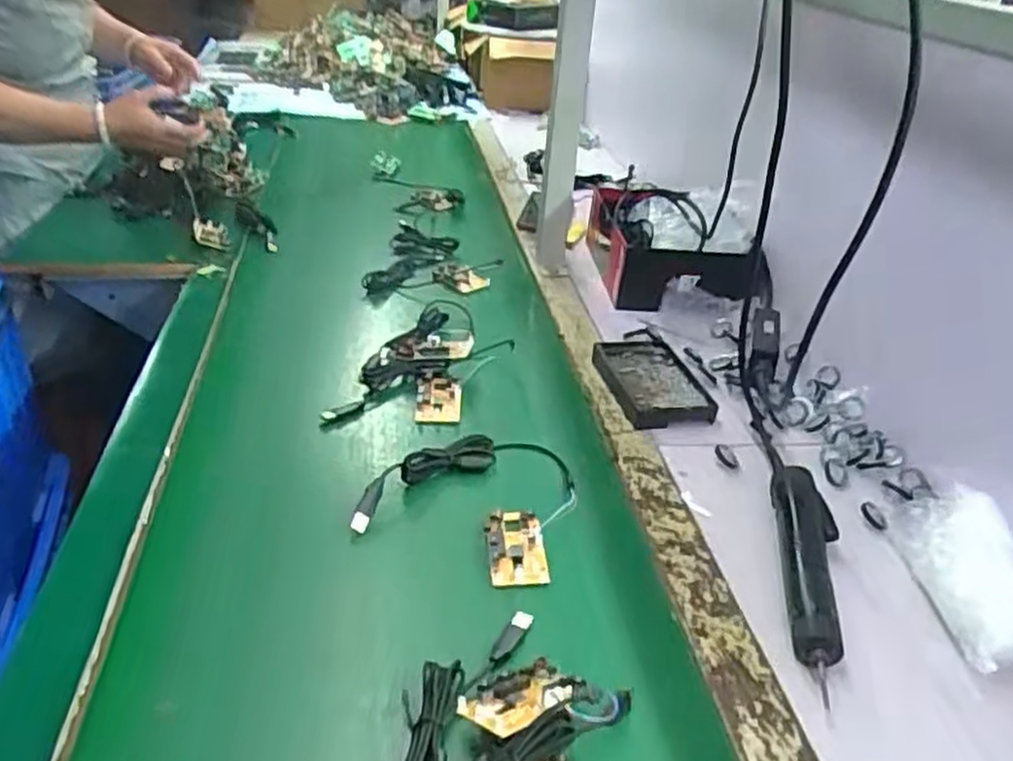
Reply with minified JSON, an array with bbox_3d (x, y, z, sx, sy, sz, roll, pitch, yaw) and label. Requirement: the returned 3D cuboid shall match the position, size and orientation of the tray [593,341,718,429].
[{"bbox_3d":[0.154,0.002,0.812,0.090,0.019,0.135,-4,32,-13],"label":"tray"}]

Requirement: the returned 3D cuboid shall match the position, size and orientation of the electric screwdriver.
[{"bbox_3d":[0.237,0.145,0.597,0.045,0.032,0.220,9,32,9],"label":"electric screwdriver"}]

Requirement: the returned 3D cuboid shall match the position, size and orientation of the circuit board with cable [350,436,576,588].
[{"bbox_3d":[-0.017,0.092,0.657,0.159,0.027,0.173,16,33,19],"label":"circuit board with cable"}]

